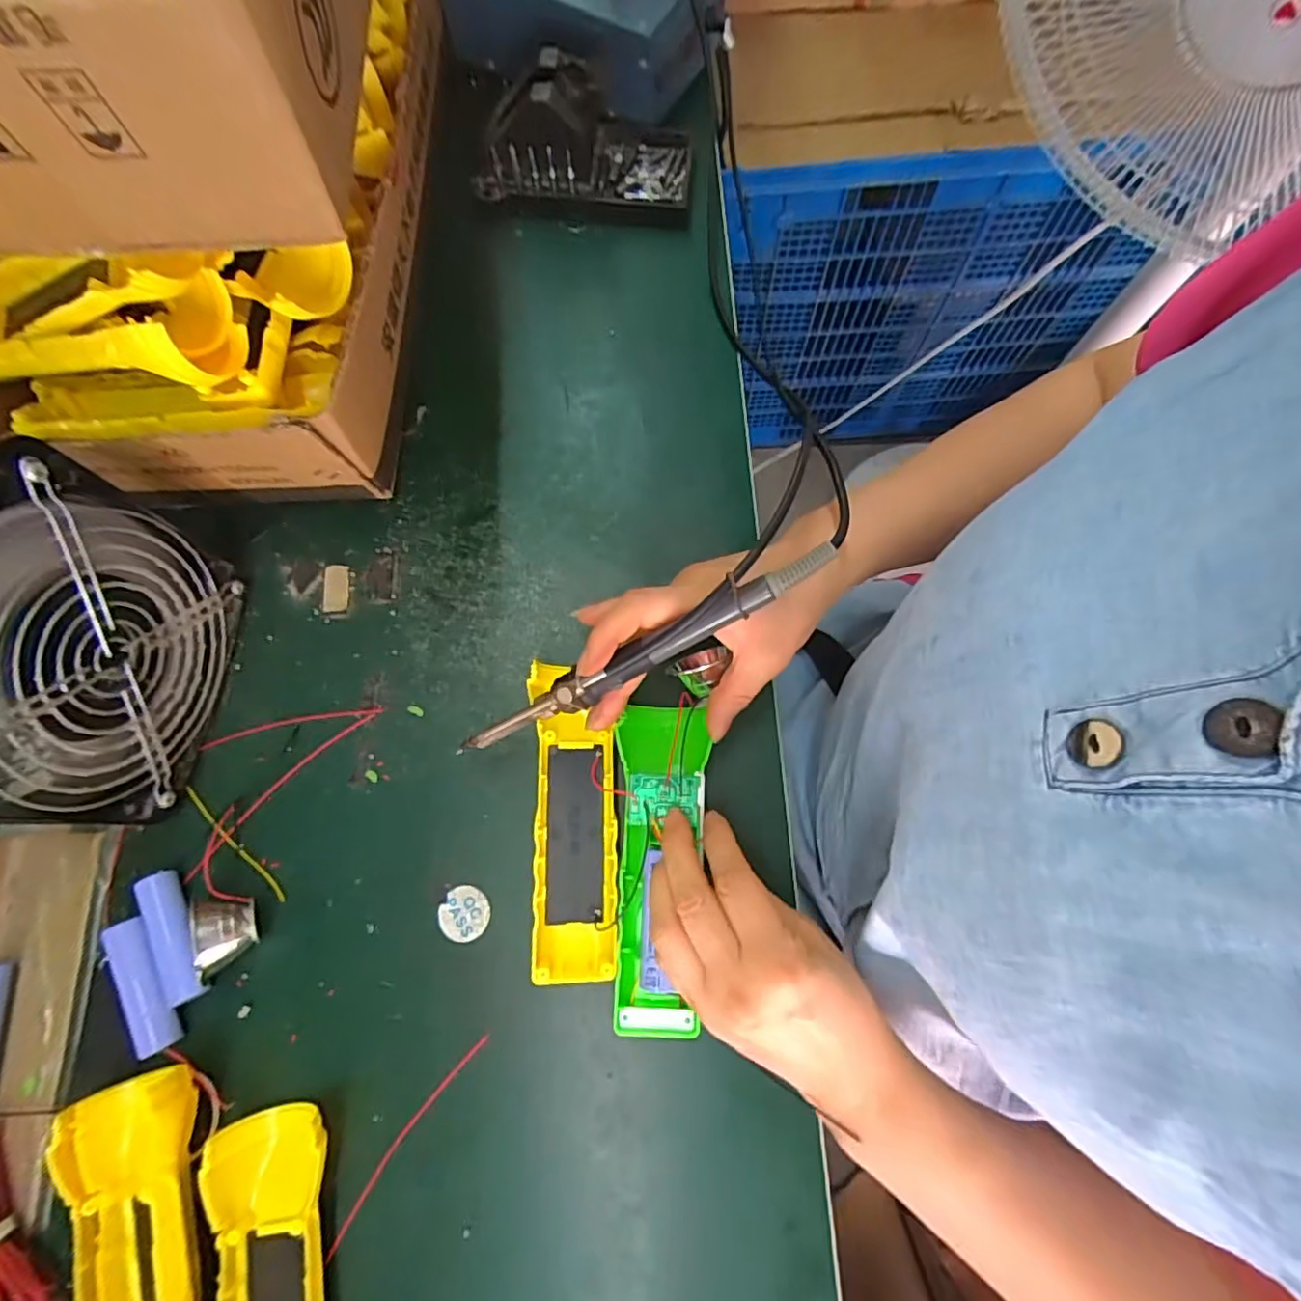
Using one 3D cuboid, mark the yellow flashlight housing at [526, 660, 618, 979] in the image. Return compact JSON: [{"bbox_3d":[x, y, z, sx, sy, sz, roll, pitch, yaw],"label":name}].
[{"bbox_3d":[-0.041,0.088,0.324,0.043,0.019,0.162,-4,79,-3],"label":"yellow flashlight housing"}]

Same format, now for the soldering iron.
[{"bbox_3d":[-0.005,0.003,0.280,0.189,0.016,0.016,-28,77,8],"label":"soldering iron"}]

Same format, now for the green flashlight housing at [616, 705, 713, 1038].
[{"bbox_3d":[0.003,0.109,0.315,0.046,0.025,0.163,4,74,-1],"label":"green flashlight housing"}]

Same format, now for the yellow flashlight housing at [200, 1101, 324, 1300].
[{"bbox_3d":[-0.164,0.297,0.269,0.048,0.023,0.160,-10,75,-5],"label":"yellow flashlight housing"}]

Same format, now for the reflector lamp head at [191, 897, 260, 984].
[{"bbox_3d":[-0.211,0.141,0.306,0.022,0.028,0.037,-18,76,-7],"label":"reflector lamp head"}]

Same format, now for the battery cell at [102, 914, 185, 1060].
[{"bbox_3d":[-0.254,0.168,0.305,0.021,0.016,0.065,-29,78,-9],"label":"battery cell"}]

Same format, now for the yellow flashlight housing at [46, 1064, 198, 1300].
[{"bbox_3d":[-0.217,0.273,0.261,0.058,0.042,0.158,-13,76,-5],"label":"yellow flashlight housing"}]

